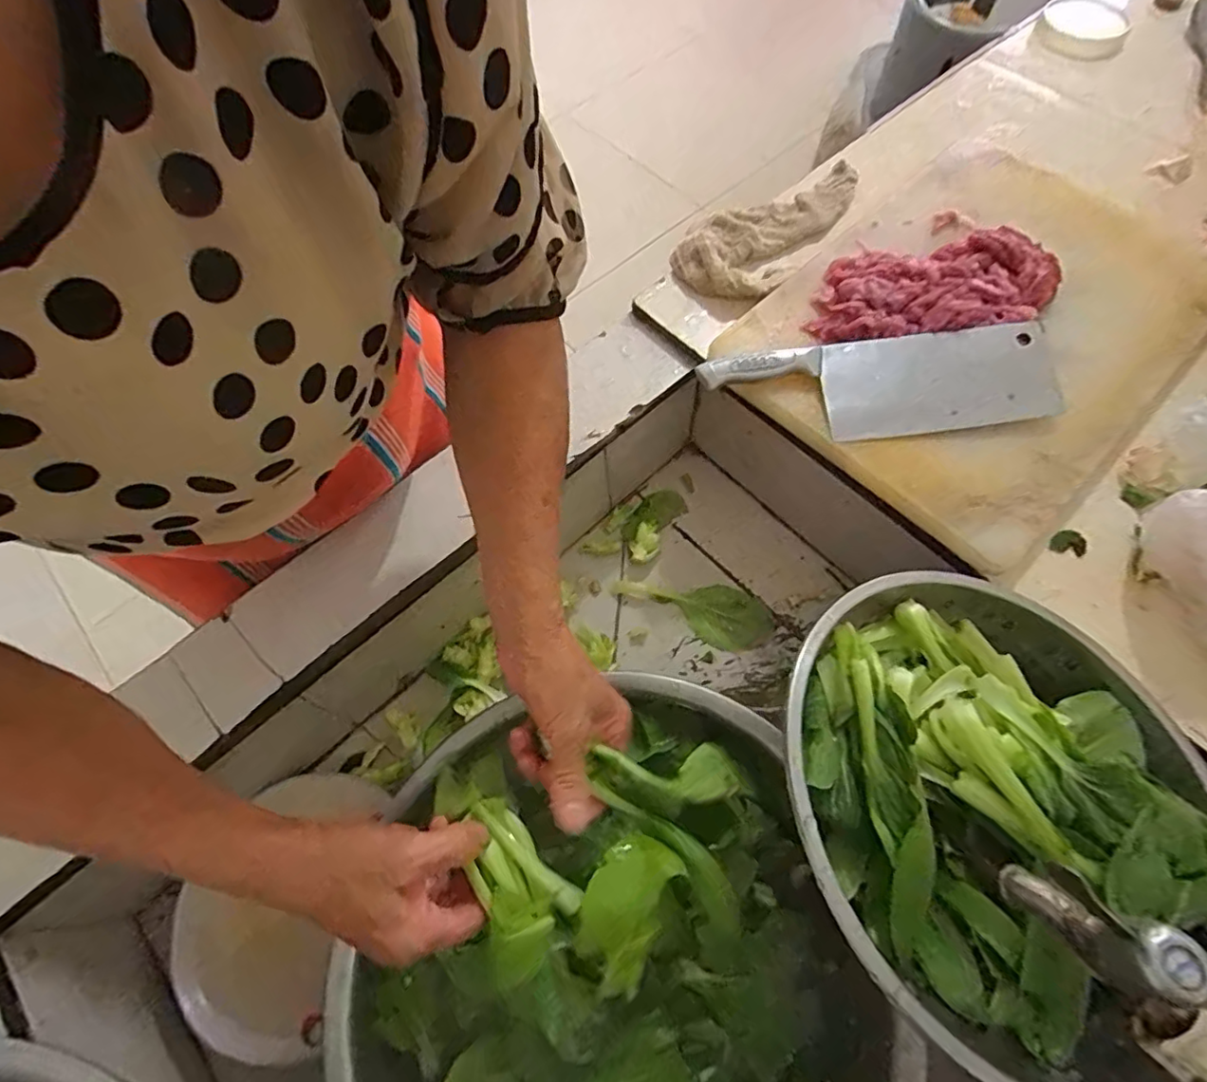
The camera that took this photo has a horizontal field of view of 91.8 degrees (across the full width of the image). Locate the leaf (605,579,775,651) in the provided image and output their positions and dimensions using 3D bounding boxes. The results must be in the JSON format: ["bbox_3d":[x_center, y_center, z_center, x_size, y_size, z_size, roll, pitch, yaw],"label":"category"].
[{"bbox_3d":[0.092,0.064,0.599,0.158,0.010,0.059,24,69,11],"label":"leaf"}]

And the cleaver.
[{"bbox_3d":[0.236,-0.130,0.498,0.286,0.028,0.090,-5,66,-1],"label":"cleaver"}]

